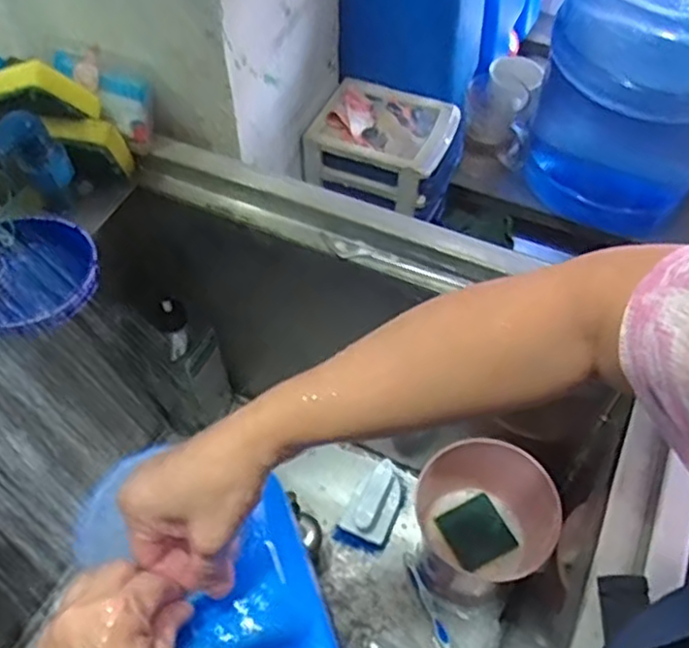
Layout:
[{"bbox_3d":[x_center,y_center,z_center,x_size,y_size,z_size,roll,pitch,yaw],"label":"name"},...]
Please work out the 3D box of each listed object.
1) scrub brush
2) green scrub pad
[{"bbox_3d":[0.034,0.224,0.865,0.068,0.068,0.102,18,56,12],"label":"scrub brush"},{"bbox_3d":[0.152,0.239,0.797,0.072,0.007,0.071,-23,58,-16],"label":"green scrub pad"}]

